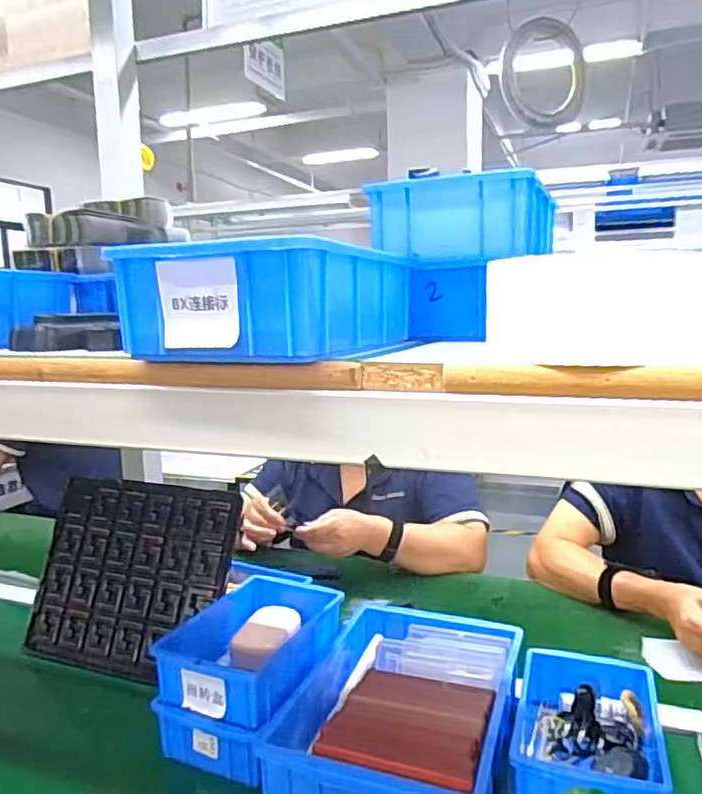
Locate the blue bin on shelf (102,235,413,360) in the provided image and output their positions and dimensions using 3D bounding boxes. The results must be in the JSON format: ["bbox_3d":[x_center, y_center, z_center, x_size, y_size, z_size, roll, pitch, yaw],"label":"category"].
[{"bbox_3d":[-0.046,-0.061,0.421,0.130,0.058,0.181,1,9,19],"label":"blue bin on shelf"}]

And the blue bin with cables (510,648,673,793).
[{"bbox_3d":[0.240,0.342,0.656,0.133,0.057,0.215,1,9,19],"label":"blue bin with cables"}]

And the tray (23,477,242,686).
[{"bbox_3d":[-0.306,0.243,0.884,0.304,0.249,0.016,3,-17,21],"label":"tray"}]

